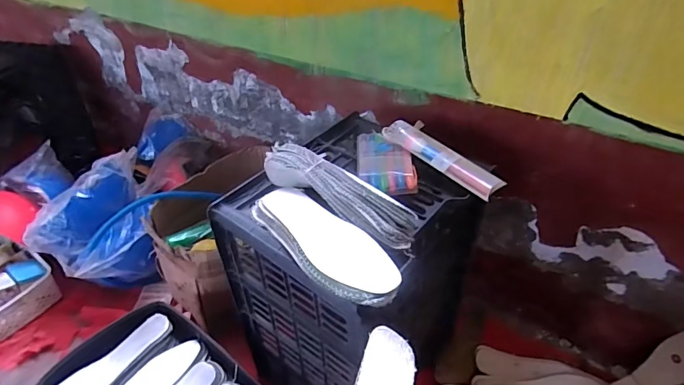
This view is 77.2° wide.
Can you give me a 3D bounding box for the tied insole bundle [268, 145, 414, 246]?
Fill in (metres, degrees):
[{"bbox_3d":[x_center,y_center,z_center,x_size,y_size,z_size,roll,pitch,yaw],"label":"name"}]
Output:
[{"bbox_3d":[-0.010,-0.003,0.560,0.238,0.054,0.061,30,49,33],"label":"tied insole bundle"}]

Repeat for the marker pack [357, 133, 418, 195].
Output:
[{"bbox_3d":[0.066,-0.050,0.657,0.083,0.022,0.132,-1,39,1],"label":"marker pack"}]

